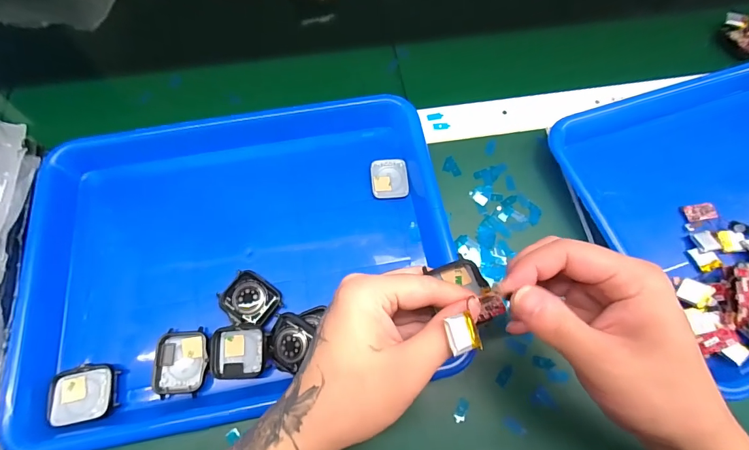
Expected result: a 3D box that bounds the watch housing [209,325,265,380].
[{"bbox_3d":[-0.102,0.096,0.283,0.042,0.015,0.037,-2,68,0],"label":"watch housing"}]

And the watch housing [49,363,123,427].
[{"bbox_3d":[-0.210,0.121,0.270,0.043,0.007,0.037,-7,68,-3],"label":"watch housing"}]

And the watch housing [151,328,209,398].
[{"bbox_3d":[-0.143,0.103,0.284,0.038,0.012,0.046,-6,68,-2],"label":"watch housing"}]

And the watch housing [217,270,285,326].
[{"bbox_3d":[-0.099,0.059,0.298,0.043,0.007,0.037,37,73,14],"label":"watch housing"}]

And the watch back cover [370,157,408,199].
[{"bbox_3d":[0.014,-0.042,0.344,0.034,0.005,0.039,-5,68,-2],"label":"watch back cover"}]

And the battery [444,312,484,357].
[{"bbox_3d":[0.048,0.058,0.198,0.022,0.004,0.018,3,66,-35],"label":"battery"}]

